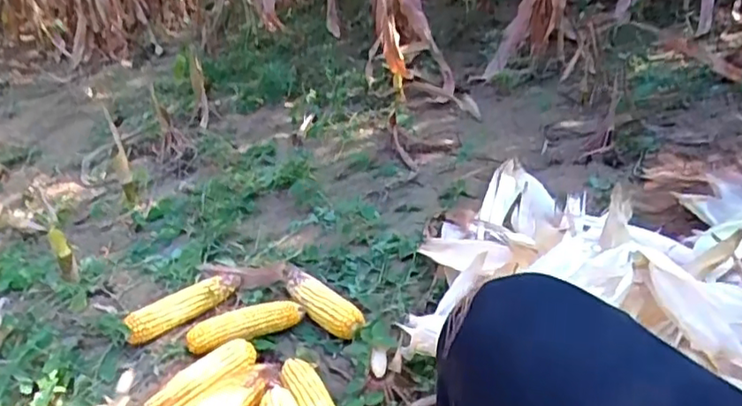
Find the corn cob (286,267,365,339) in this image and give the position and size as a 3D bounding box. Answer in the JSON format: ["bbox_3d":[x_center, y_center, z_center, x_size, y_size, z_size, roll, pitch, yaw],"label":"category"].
[{"bbox_3d":[-0.086,0.167,1.052,0.057,0.040,0.195,-27,36,-33],"label":"corn cob"}]

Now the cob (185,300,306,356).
[{"bbox_3d":[-0.200,0.191,1.006,0.183,0.047,0.044,-14,31,-16],"label":"cob"}]

